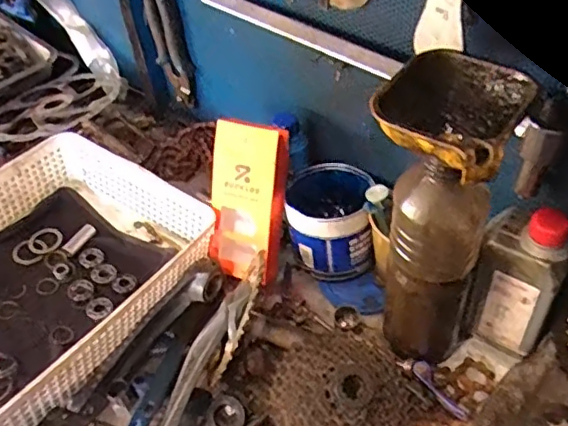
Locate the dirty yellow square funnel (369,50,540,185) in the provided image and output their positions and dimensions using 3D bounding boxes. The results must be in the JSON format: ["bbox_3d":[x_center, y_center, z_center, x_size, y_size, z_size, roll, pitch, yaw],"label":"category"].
[{"bbox_3d":[0.114,-0.061,0.403,0.093,0.053,0.096,26,55,28],"label":"dirty yellow square funnel"}]

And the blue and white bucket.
[{"bbox_3d":[0.052,0.007,0.677,0.095,0.084,0.110,-2,46,5],"label":"blue and white bucket"}]

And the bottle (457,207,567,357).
[{"bbox_3d":[0.217,0.066,0.552,0.072,0.173,0.052,22,53,25],"label":"bottle"}]

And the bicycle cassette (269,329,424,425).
[{"bbox_3d":[0.054,0.170,0.552,0.126,0.052,0.126,-3,46,4],"label":"bicycle cassette"}]

